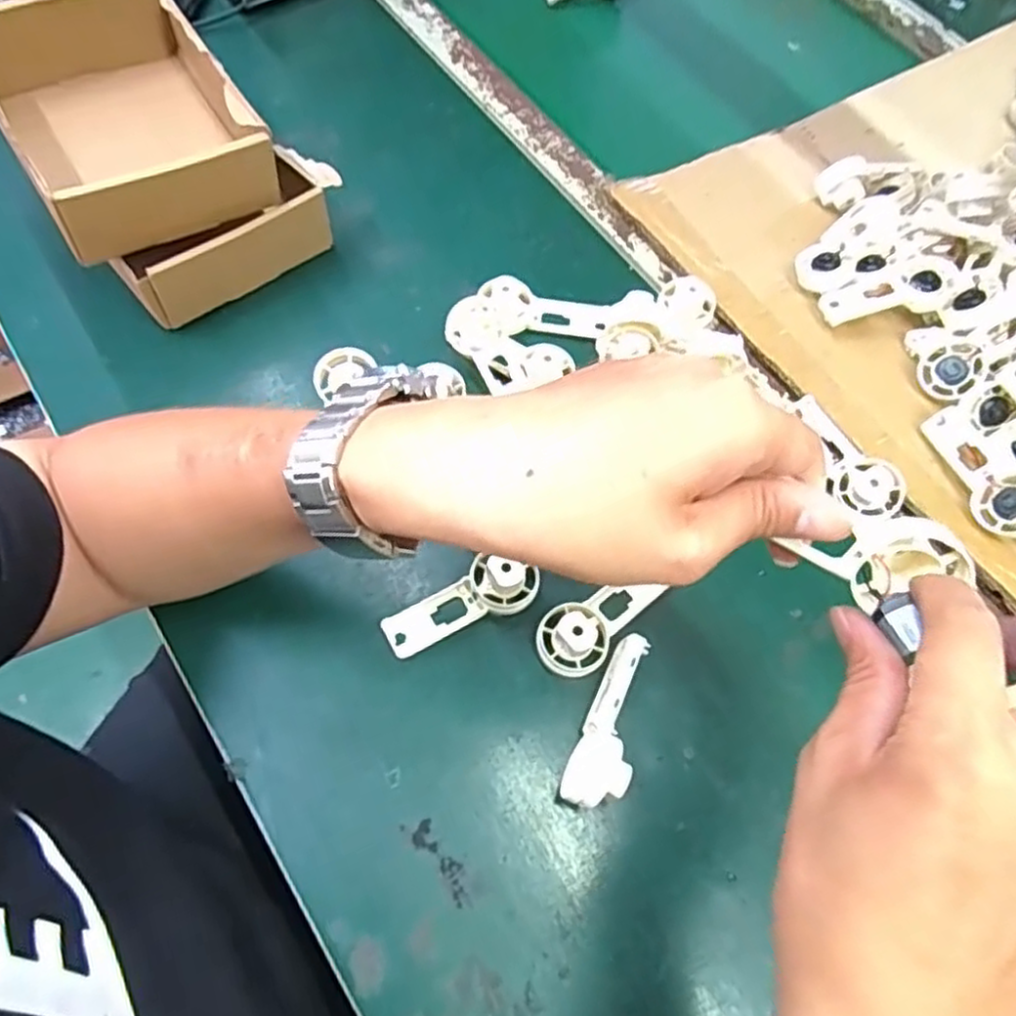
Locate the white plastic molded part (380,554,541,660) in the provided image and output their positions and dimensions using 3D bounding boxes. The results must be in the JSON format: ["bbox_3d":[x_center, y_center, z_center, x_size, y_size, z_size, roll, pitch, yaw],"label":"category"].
[{"bbox_3d":[-0.028,0.052,0.411,0.088,0.027,0.033,-20,67,-13],"label":"white plastic molded part"}]

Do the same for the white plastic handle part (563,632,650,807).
[{"bbox_3d":[0.056,0.114,0.387,0.029,0.029,0.091,24,65,8],"label":"white plastic handle part"}]

